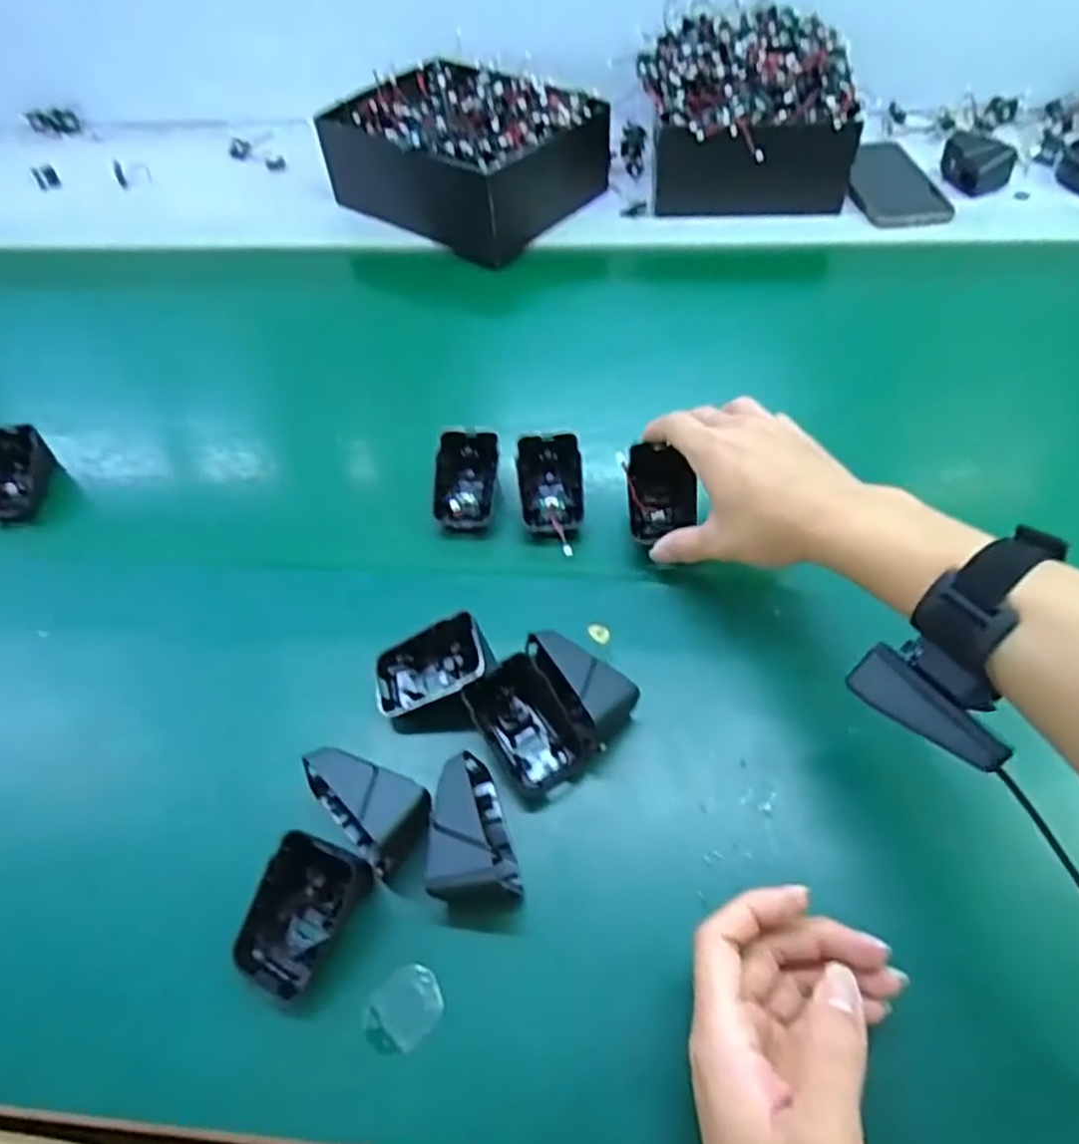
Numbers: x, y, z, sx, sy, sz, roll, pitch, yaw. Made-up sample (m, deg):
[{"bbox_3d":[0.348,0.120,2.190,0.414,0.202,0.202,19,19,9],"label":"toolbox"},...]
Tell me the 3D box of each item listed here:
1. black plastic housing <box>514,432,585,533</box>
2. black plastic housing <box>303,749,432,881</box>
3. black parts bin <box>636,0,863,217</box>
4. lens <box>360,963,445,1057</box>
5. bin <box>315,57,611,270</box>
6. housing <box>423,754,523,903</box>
[{"bbox_3d":[0.008,-0.061,0.507,0.043,0.037,0.060,-5,54,-1],"label":"black plastic housing"},{"bbox_3d":[-0.088,0.118,0.384,0.067,0.044,0.042,29,60,21],"label":"black plastic housing"},{"bbox_3d":[0.198,-0.454,0.733,0.192,0.088,0.238,4,54,5],"label":"black parts bin"},{"bbox_3d":[-0.062,0.203,0.346,0.028,0.004,0.037,31,61,22],"label":"lens"},{"bbox_3d":[-0.073,-0.417,0.739,0.232,0.083,0.198,33,61,23],"label":"bin"},{"bbox_3d":[-0.033,0.126,0.375,0.042,0.043,0.069,-4,54,0],"label":"housing"}]

